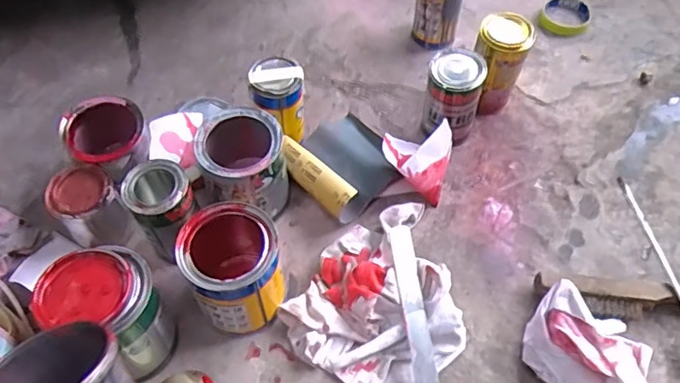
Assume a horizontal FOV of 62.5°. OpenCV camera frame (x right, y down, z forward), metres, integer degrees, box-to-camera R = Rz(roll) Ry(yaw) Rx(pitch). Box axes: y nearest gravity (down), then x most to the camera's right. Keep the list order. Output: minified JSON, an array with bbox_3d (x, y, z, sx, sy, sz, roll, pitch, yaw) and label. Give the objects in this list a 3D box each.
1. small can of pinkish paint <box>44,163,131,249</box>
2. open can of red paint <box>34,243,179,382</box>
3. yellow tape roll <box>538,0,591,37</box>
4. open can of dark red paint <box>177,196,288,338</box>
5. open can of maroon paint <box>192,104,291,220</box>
[{"bbox_3d":[-0.307,0.023,0.693,0.066,0.106,0.069,0,58,-1],"label":"small can of pinkish paint"},{"bbox_3d":[-0.243,0.134,0.610,0.103,0.148,0.108,20,59,12],"label":"open can of red paint"},{"bbox_3d":[0.389,-0.301,0.968,0.085,0.023,0.085,19,61,13],"label":"yellow tape roll"},{"bbox_3d":[-0.116,0.090,0.644,0.104,0.121,0.104,-28,62,-17],"label":"open can of dark red paint"},{"bbox_3d":[-0.121,-0.027,0.729,0.103,0.133,0.109,0,58,-1],"label":"open can of maroon paint"}]

